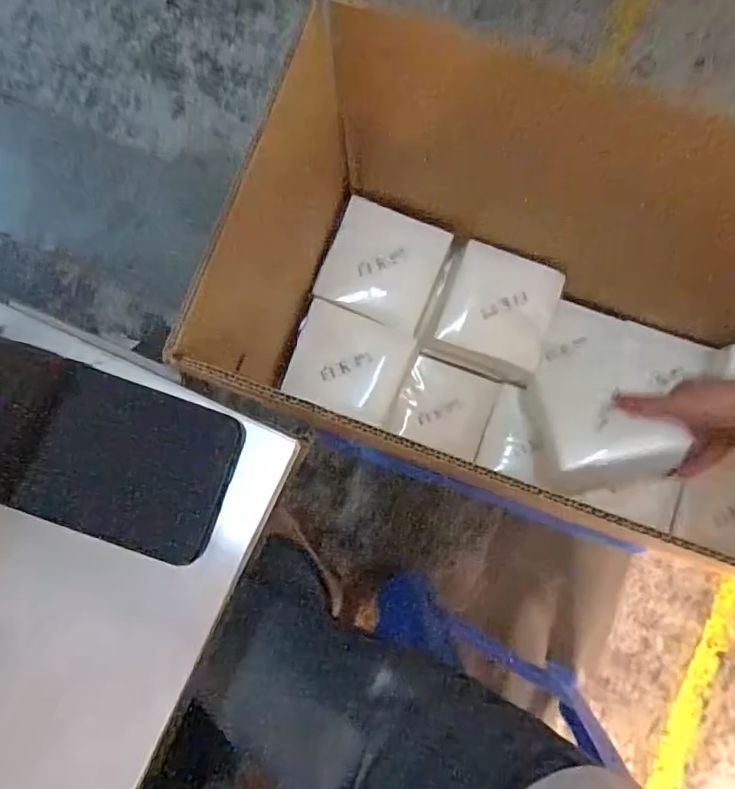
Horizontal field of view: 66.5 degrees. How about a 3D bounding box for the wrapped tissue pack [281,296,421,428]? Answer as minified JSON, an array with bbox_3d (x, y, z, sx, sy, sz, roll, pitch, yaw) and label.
[{"bbox_3d":[-0.019,-0.032,0.587,0.119,0.034,0.101,20,86,3],"label":"wrapped tissue pack"}]

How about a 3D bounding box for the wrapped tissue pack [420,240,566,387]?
[{"bbox_3d":[0.138,-0.087,0.609,0.124,0.052,0.122,17,85,3],"label":"wrapped tissue pack"}]

